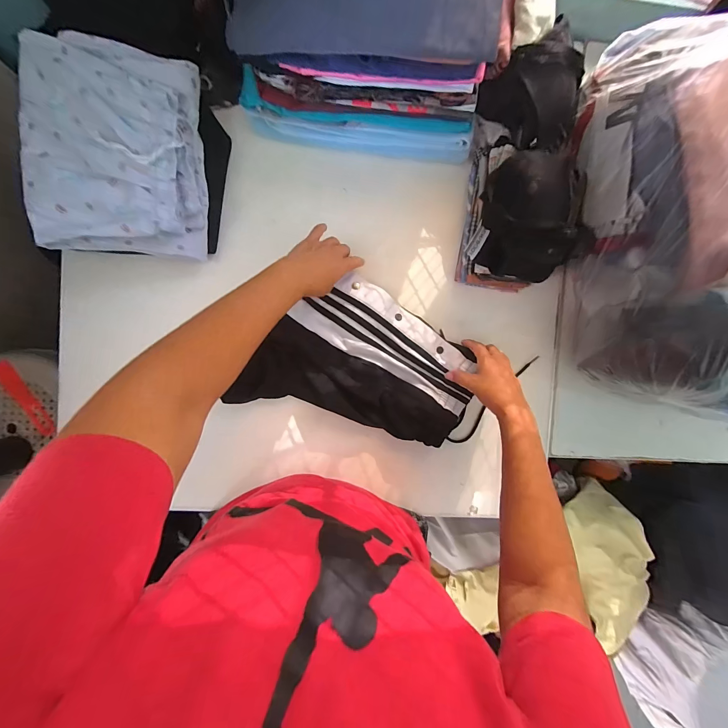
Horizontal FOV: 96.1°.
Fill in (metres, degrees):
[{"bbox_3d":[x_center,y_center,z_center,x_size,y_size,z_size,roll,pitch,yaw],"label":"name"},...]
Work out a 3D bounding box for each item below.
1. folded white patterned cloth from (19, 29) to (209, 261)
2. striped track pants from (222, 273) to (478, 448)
[{"bbox_3d":[-0.317,-0.278,0.423,0.190,0.073,0.248,1,93,-4],"label":"folded white patterned cloth"},{"bbox_3d":[0.001,0.000,0.494,0.314,0.031,0.218,22,91,-5],"label":"striped track pants"}]

